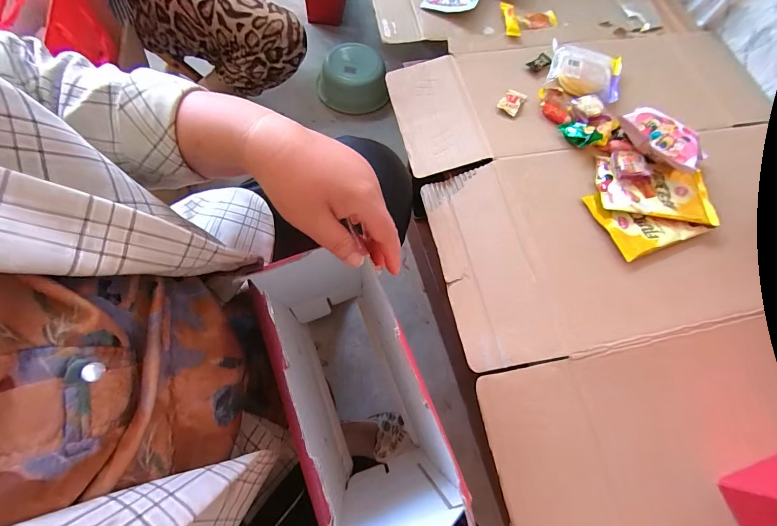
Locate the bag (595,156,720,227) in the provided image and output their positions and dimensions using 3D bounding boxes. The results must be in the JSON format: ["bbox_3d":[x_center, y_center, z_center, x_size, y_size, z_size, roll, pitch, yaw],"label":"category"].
[{"bbox_3d":[0.373,-0.104,0.487,0.147,0.018,0.091,10,70,2],"label":"bag"}]

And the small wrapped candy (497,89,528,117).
[{"bbox_3d":[0.196,-0.255,0.544,0.031,0.008,0.049,34,73,11],"label":"small wrapped candy"}]

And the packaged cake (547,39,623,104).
[{"bbox_3d":[0.322,-0.311,0.563,0.115,0.028,0.092,19,71,6],"label":"packaged cake"}]

